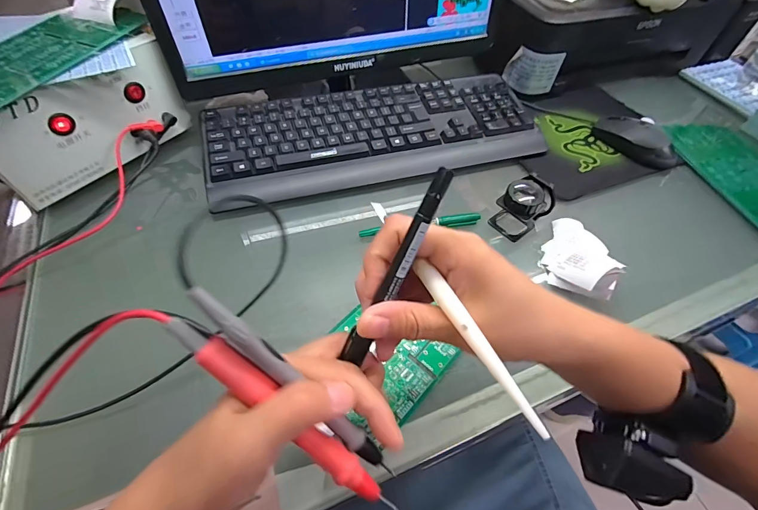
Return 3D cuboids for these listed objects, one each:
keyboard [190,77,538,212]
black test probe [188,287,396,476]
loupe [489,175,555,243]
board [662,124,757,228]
[{"bbox_3d":[0.000,-0.159,0.475,0.435,0.040,0.161,-14,56,-13],"label":"keyboard"},{"bbox_3d":[-0.038,0.065,0.173,0.134,0.007,0.011,50,57,-17],"label":"black test probe"},{"bbox_3d":[0.163,-0.054,0.402,0.058,0.054,0.041,-29,60,-22],"label":"loupe"},{"bbox_3d":[0.490,-0.109,0.482,0.121,0.007,0.217,-3,54,-5],"label":"board"}]

